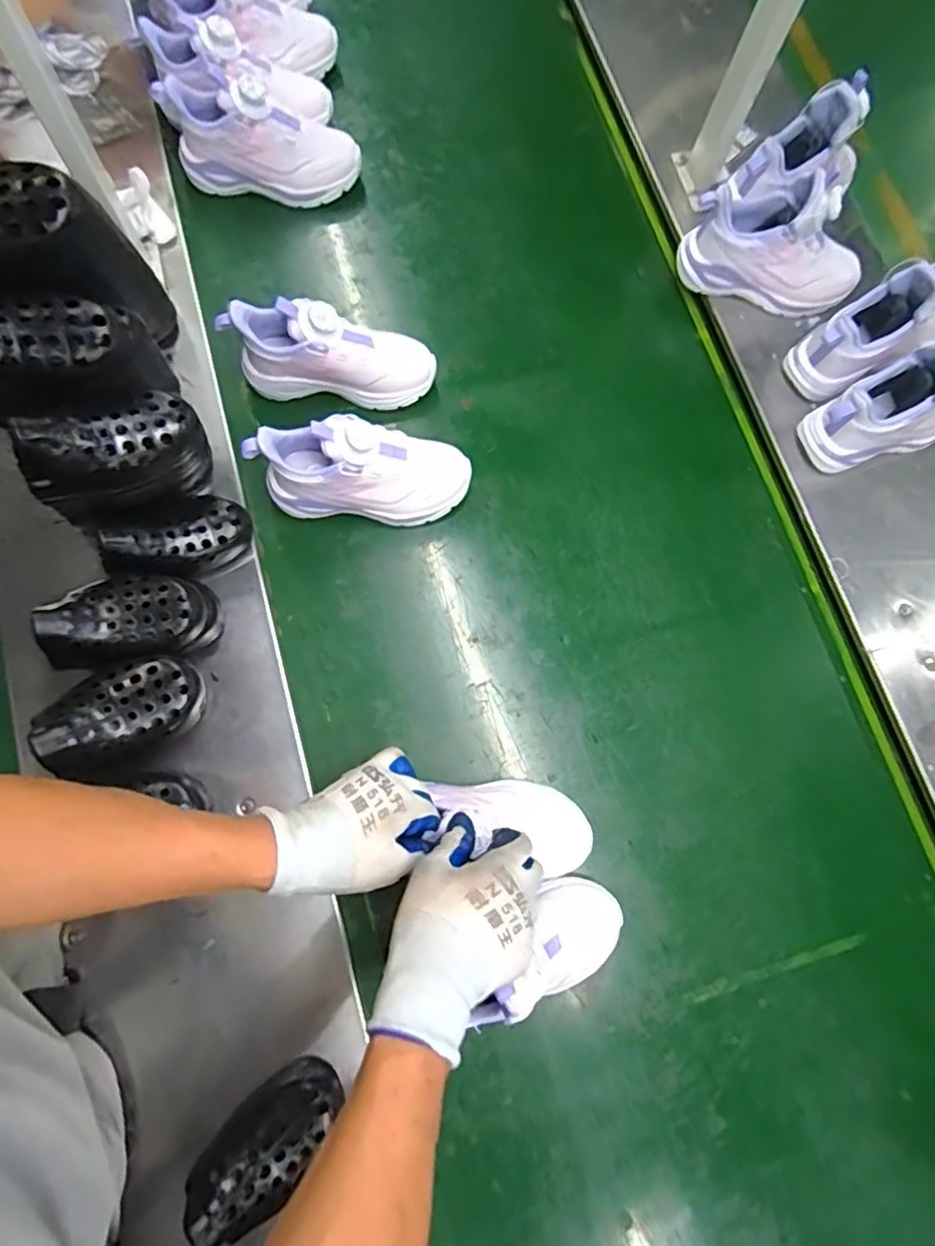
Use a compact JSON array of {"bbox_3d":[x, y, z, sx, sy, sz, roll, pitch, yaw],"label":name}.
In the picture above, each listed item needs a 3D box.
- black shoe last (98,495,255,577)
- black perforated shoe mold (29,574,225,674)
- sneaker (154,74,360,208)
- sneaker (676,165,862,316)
[{"bbox_3d":[-0.267,-0.077,0.567,0.129,0.053,0.063,-19,76,-31],"label":"black shoe last"},{"bbox_3d":[-0.282,0.000,0.528,0.116,0.113,0.075,-9,79,-3],"label":"black perforated shoe mold"},{"bbox_3d":[-0.231,-0.550,0.691,0.213,0.119,0.074,4,75,-15],"label":"sneaker"},{"bbox_3d":[0.346,-0.422,0.671,0.201,0.105,0.081,11,76,1],"label":"sneaker"}]

